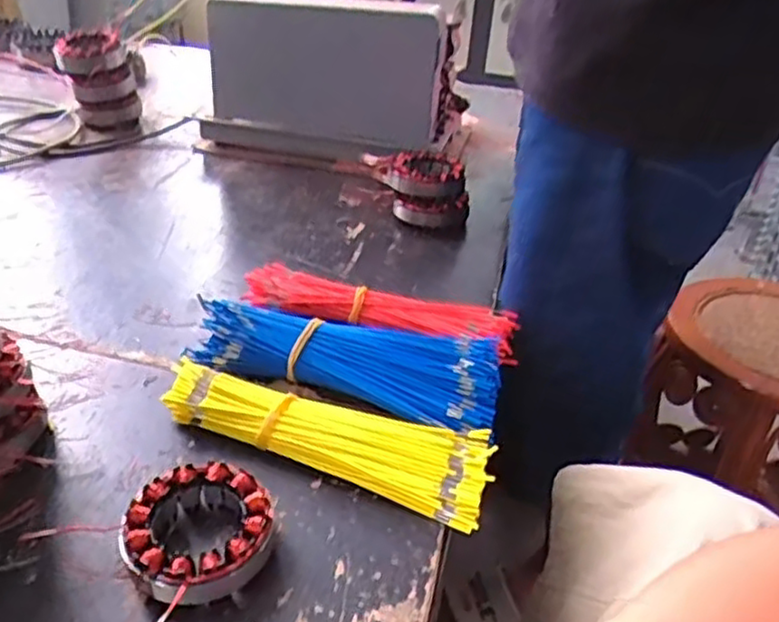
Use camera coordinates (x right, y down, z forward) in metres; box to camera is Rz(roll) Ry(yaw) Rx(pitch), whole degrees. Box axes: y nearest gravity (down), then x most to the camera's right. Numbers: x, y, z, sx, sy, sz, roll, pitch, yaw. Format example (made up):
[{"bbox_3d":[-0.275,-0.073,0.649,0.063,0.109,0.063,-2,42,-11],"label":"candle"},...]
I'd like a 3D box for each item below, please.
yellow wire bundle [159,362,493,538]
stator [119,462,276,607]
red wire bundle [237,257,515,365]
[{"bbox_3d":[-0.044,0.085,0.516,0.237,0.032,0.069,17,35,16],"label":"yellow wire bundle"},{"bbox_3d":[-0.114,0.134,0.431,0.084,0.031,0.083,4,34,-3],"label":"stator"},{"bbox_3d":[-0.011,0.002,0.643,0.246,0.034,0.061,11,34,7],"label":"red wire bundle"}]

